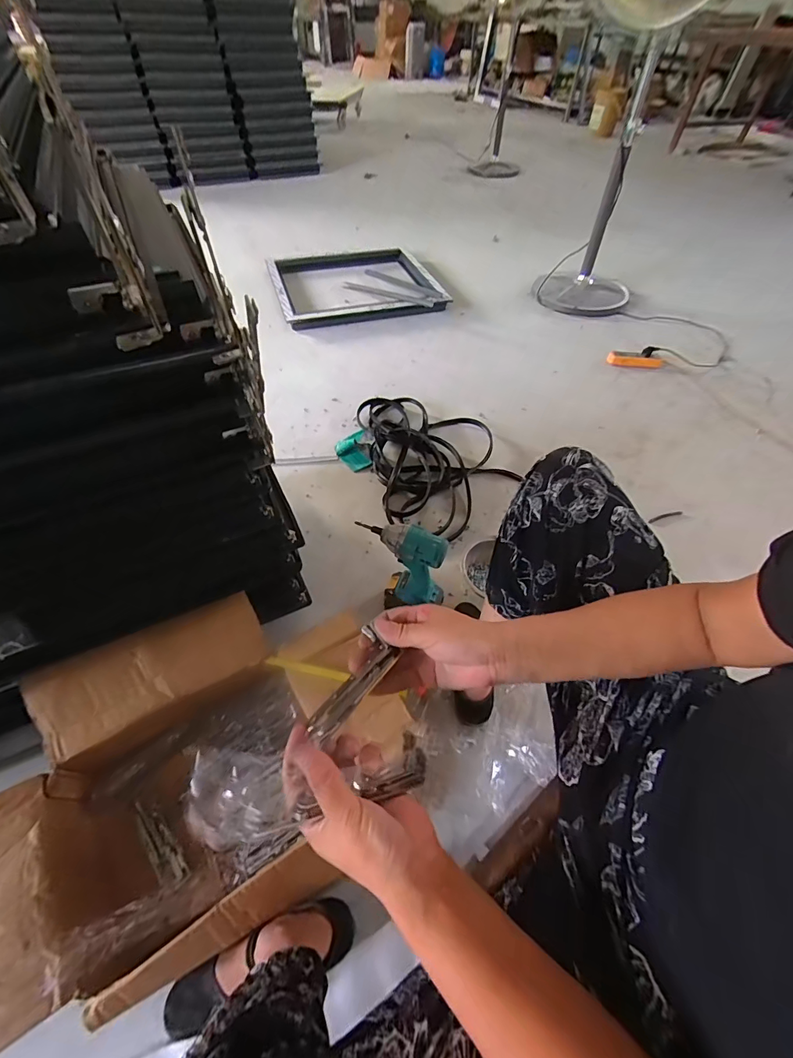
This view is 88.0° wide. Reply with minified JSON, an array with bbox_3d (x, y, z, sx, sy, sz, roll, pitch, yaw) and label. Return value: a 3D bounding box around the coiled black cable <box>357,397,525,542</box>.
[{"bbox_3d":[0.128,-0.240,1.271,0.418,0.059,0.610,-9,51,-9],"label":"coiled black cable"}]

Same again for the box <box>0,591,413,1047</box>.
[{"bbox_3d":[-0.316,0.389,0.636,0.627,0.216,0.415,-21,53,-17],"label":"box"}]

